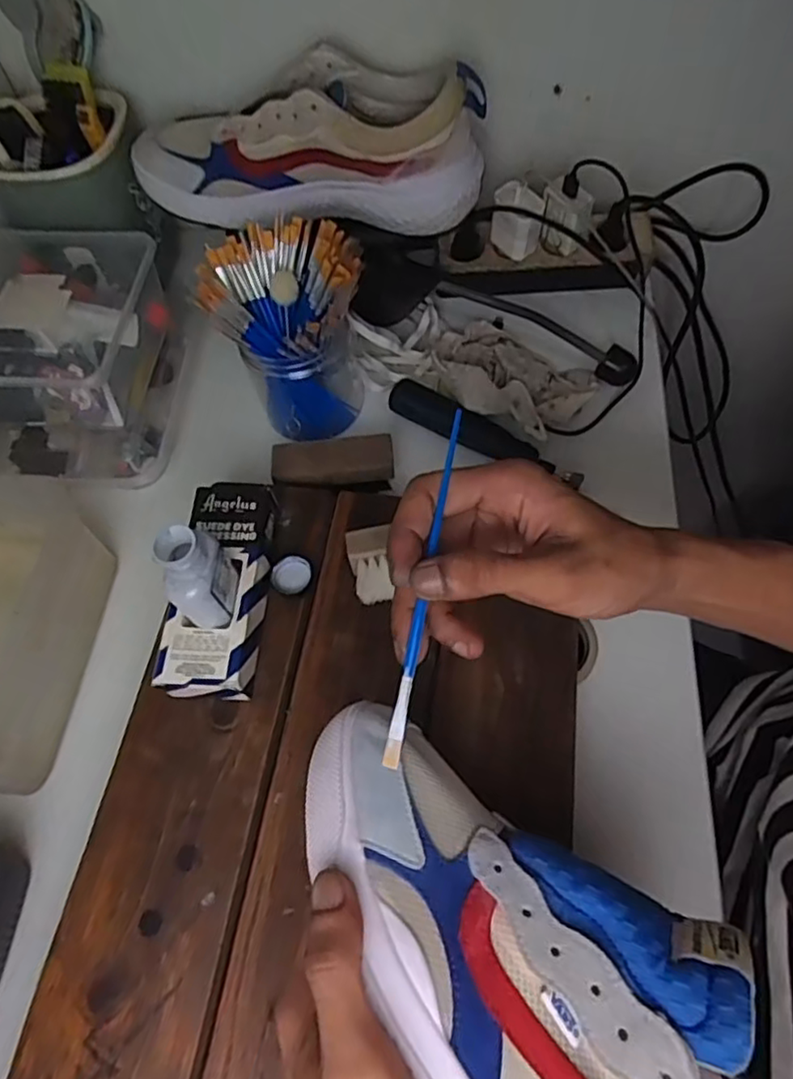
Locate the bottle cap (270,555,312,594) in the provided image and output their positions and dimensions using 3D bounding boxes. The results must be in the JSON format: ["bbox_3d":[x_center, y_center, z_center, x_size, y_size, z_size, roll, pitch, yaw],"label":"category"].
[{"bbox_3d":[-0.073,0.026,0.450,0.027,0.014,0.024,-17,62,-6],"label":"bottle cap"}]

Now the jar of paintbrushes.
[{"bbox_3d":[-0.080,-0.162,0.513,0.112,0.140,0.098,-5,62,0],"label":"jar of paintbrushes"}]

